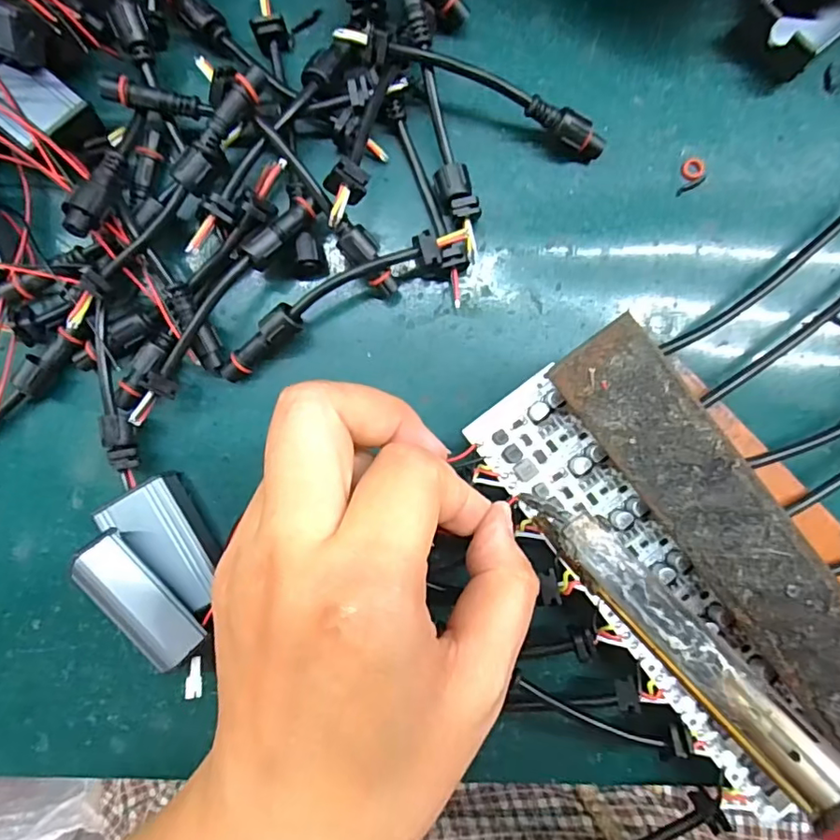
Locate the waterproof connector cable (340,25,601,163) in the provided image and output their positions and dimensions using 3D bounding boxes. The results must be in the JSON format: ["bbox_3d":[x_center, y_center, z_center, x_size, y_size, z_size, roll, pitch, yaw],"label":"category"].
[{"bbox_3d":[0.022,-0.121,0.204,0.104,0.010,0.013,17,99,-11],"label":"waterproof connector cable"}]

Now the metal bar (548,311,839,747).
[{"bbox_3d":[0.107,0.046,0.173,0.031,0.014,0.175,-38,92,9],"label":"metal bar"}]

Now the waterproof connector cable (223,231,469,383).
[{"bbox_3d":[-0.029,-0.044,0.209,0.098,0.025,0.027,-18,95,8],"label":"waterproof connector cable"}]

